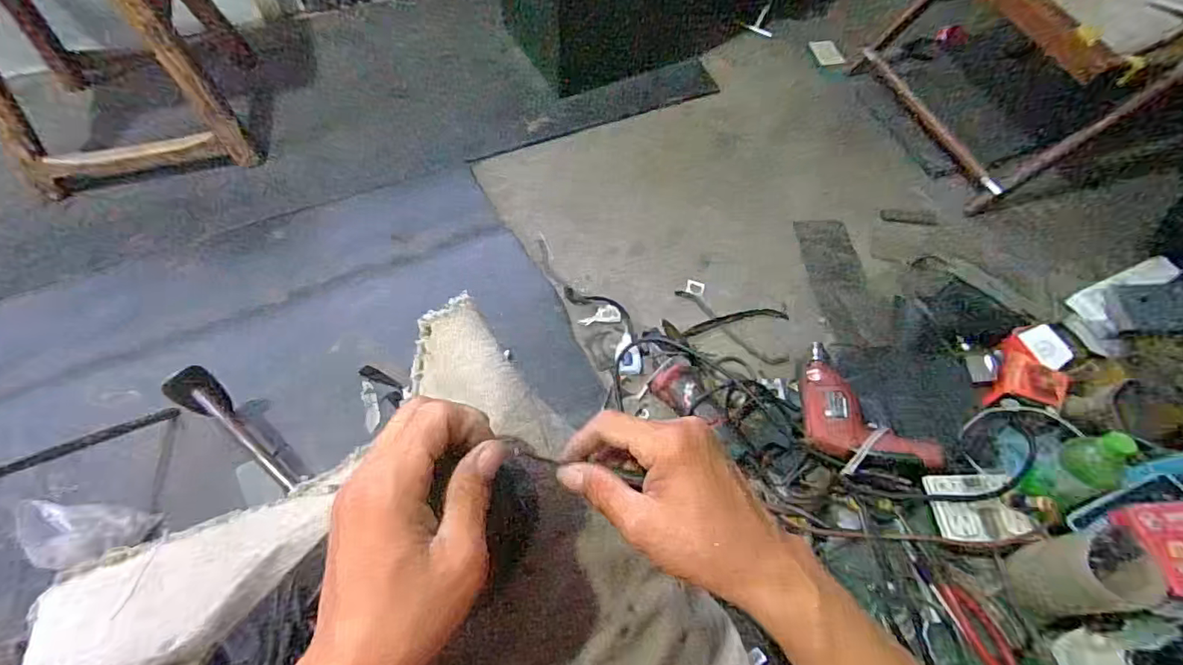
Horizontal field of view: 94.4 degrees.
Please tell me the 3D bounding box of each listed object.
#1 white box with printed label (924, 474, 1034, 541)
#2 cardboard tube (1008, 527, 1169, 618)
[{"bbox_3d":[0.475,0.214,0.677,0.098,0.017,0.080,-6,58,10],"label":"white box with printed label"},{"bbox_3d":[0.561,0.278,0.630,0.082,0.116,0.082,-4,63,-6],"label":"cardboard tube"}]

